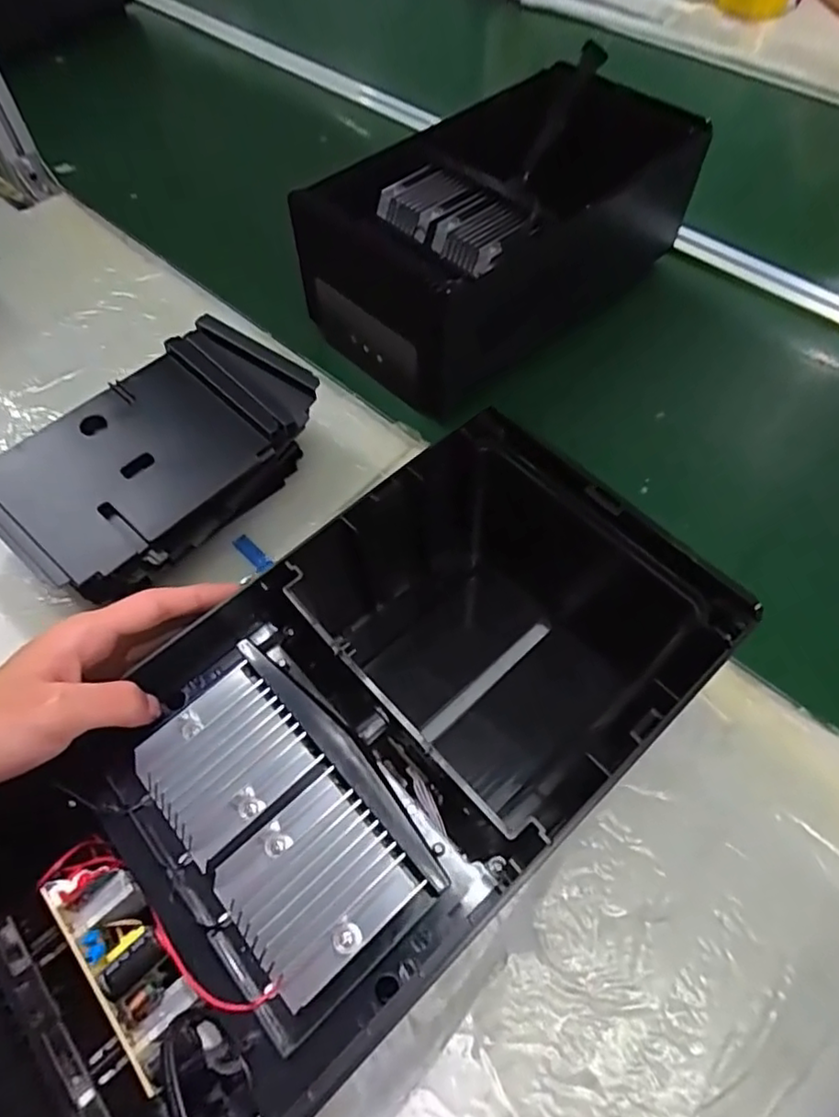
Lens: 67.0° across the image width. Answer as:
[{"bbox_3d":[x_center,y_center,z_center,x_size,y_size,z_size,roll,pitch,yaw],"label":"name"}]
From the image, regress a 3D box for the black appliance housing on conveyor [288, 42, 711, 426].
[{"bbox_3d":[0.079,-0.309,0.599,0.330,0.140,0.208,-38,65,-20],"label":"black appliance housing on conveyor"}]

